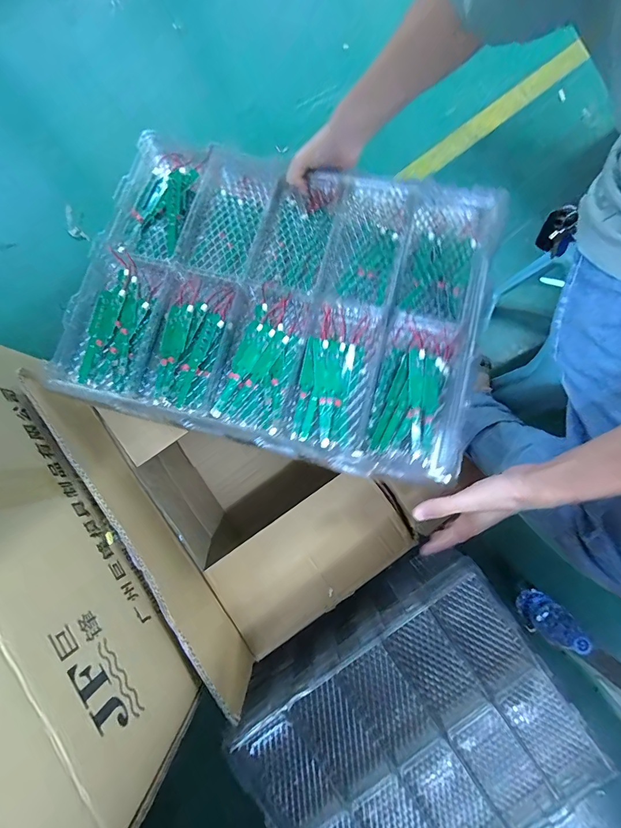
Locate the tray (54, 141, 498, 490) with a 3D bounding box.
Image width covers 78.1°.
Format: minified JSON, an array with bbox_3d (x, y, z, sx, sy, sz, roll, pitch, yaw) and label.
[{"bbox_3d":[-0.040,-0.173,0.545,0.554,0.024,0.427,15,78,4],"label":"tray"}]

